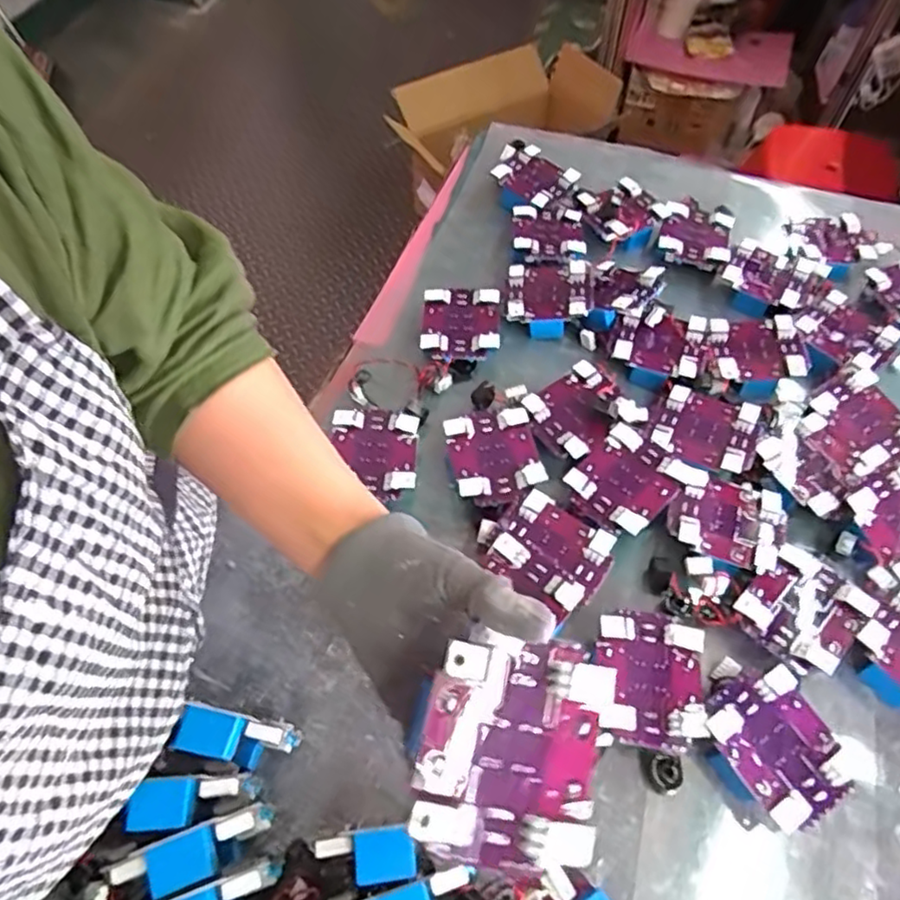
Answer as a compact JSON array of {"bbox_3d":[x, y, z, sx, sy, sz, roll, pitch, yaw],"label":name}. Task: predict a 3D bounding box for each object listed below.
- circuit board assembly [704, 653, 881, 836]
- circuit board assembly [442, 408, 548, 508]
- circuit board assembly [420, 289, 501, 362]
[{"bbox_3d":[0.245,0.223,0.502,0.095,0.039,0.111,-34,64,-20],"label":"circuit board assembly"},{"bbox_3d":[0.041,0.008,0.630,0.086,0.019,0.092,-9,58,-6],"label":"circuit board assembly"},{"bbox_3d":[0.011,-0.138,0.713,0.084,0.016,0.092,1,58,0],"label":"circuit board assembly"}]

